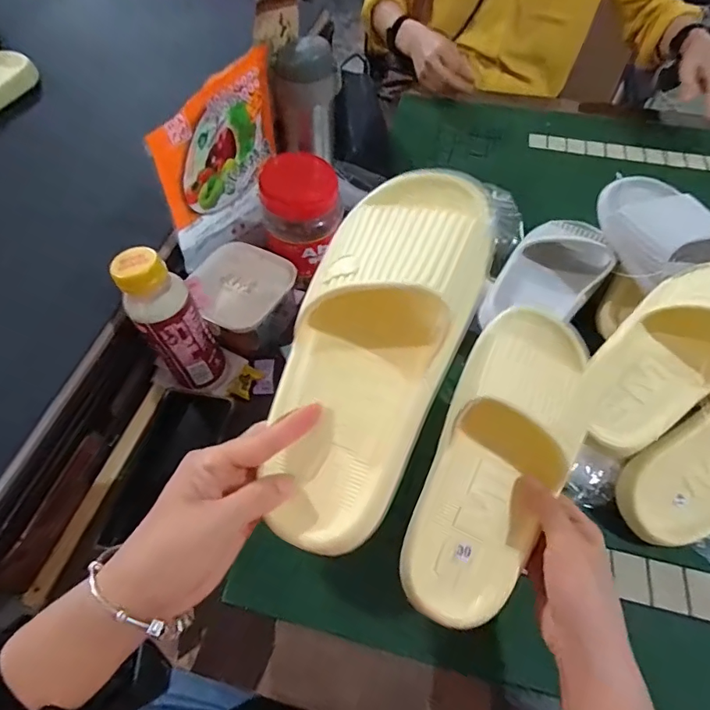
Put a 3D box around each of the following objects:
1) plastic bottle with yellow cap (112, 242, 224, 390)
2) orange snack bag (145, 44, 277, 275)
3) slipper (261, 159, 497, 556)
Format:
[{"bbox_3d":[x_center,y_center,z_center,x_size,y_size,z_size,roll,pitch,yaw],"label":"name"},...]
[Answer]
[{"bbox_3d":[-0.172,-0.027,0.445,0.053,0.158,0.052,-1,60,2],"label":"plastic bottle with yellow cap"},{"bbox_3d":[-0.135,-0.201,0.496,0.019,0.164,0.175,28,59,16],"label":"orange snack bag"},{"bbox_3d":[0.012,-0.006,0.284,0.098,0.058,0.238,19,83,12],"label":"slipper"}]

